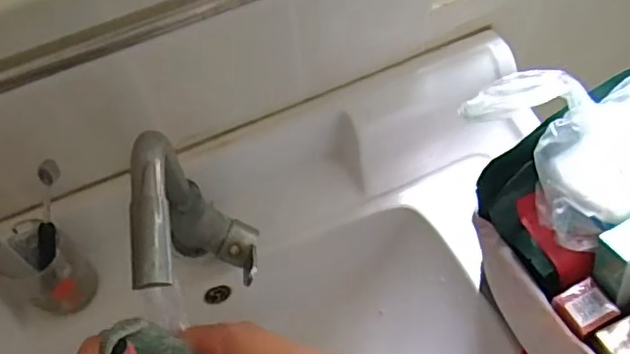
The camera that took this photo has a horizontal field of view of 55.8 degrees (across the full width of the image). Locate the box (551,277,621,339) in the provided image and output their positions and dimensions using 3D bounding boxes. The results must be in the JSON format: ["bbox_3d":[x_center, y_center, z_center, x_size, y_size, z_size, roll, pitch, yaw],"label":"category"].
[{"bbox_3d":[0.176,0.086,0.391,0.031,0.021,0.030,-27,63,-13],"label":"box"}]

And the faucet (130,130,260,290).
[{"bbox_3d":[-0.093,0.049,0.496,0.072,0.194,0.136,-13,60,-5],"label":"faucet"}]

